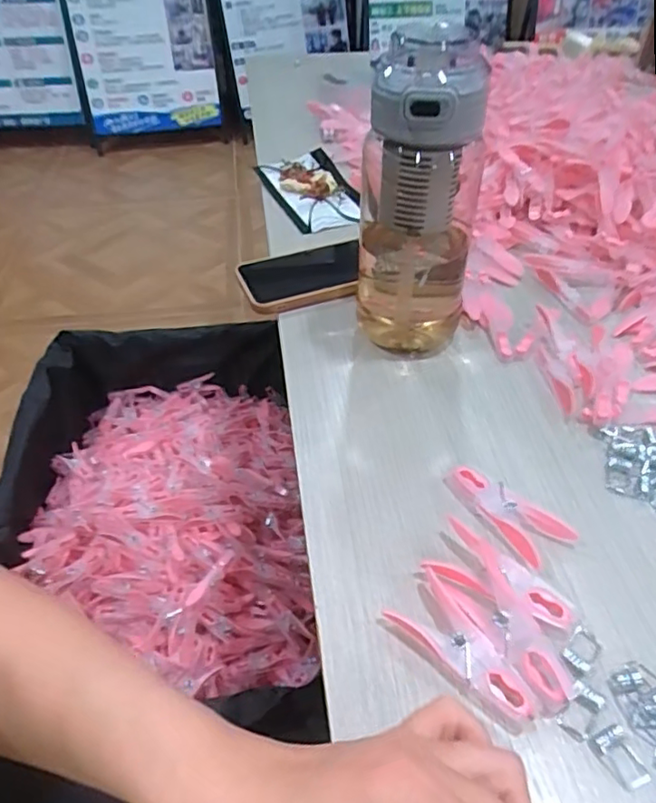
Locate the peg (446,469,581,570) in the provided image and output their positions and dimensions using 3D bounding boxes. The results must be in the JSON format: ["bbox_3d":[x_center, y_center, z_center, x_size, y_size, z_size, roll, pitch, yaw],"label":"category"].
[{"bbox_3d":[0.102,0.062,0.347,0.031,0.014,0.076,-28,50,-23],"label":"peg"}]

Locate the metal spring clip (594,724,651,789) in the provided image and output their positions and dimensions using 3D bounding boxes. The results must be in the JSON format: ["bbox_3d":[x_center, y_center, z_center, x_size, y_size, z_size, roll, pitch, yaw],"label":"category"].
[{"bbox_3d":[0.128,0.154,0.257,0.014,0.004,0.023,-16,46,-14],"label":"metal spring clip"}]

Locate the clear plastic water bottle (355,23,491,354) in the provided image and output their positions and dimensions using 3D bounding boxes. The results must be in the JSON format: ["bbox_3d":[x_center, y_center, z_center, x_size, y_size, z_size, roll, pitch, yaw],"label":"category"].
[{"bbox_3d":[0.063,-0.132,0.415,0.081,0.210,0.073,2,45,4],"label":"clear plastic water bottle"}]

